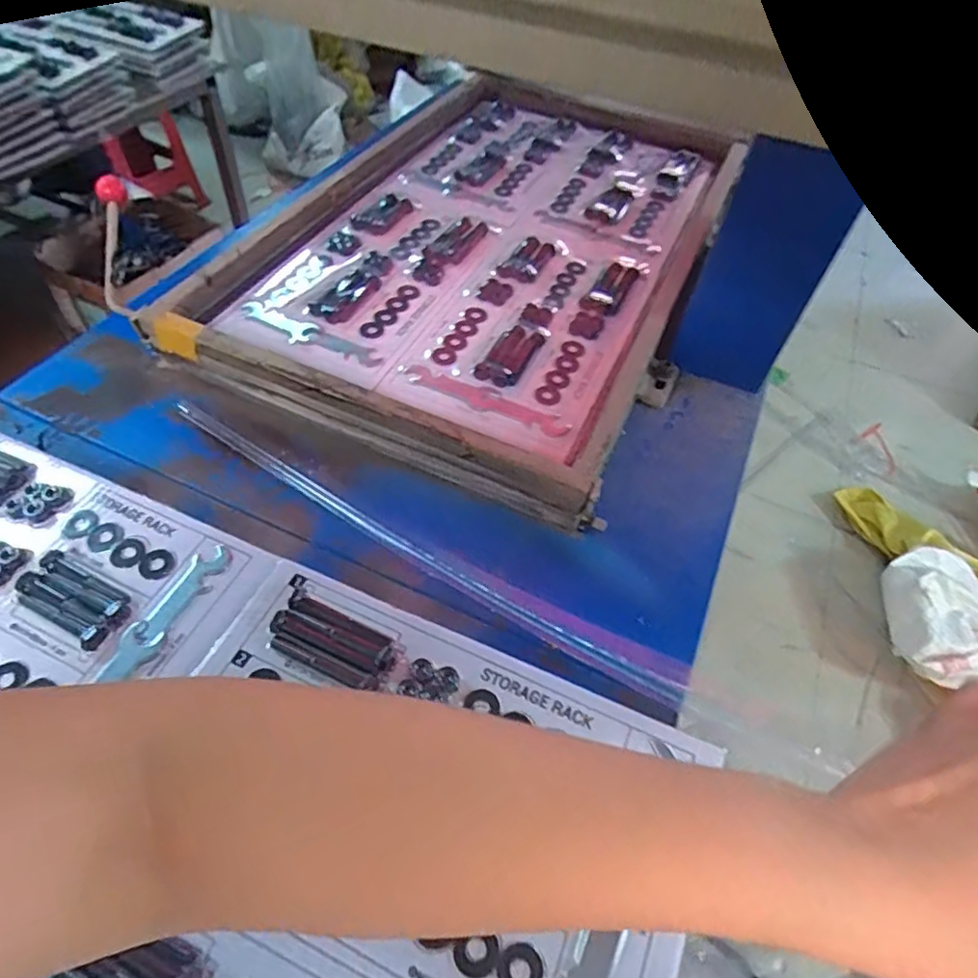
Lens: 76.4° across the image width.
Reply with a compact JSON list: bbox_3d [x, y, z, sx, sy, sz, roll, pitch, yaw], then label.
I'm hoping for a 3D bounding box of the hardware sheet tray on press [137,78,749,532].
[{"bbox_3d":[-0.008,-0.281,0.734,0.470,0.046,0.618,21,55,11],"label":"hardware sheet tray on press"}]

